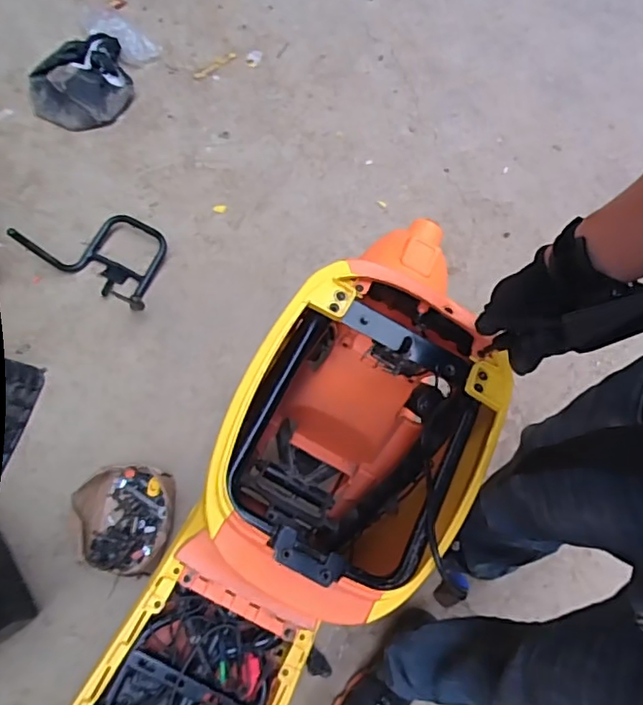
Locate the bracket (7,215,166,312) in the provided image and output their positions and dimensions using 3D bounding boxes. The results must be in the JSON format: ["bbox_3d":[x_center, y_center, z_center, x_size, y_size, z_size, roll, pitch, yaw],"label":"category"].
[{"bbox_3d":[-0.492,-0.241,1.261,0.353,0.111,0.215,29,67,8],"label":"bracket"}]

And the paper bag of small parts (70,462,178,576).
[{"bbox_3d":[-0.375,0.320,1.043,0.176,0.092,0.194,-1,66,-5],"label":"paper bag of small parts"}]

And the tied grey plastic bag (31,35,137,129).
[{"bbox_3d":[-0.670,-0.745,1.496,0.271,0.074,0.297,-19,69,-12],"label":"tied grey plastic bag"}]

